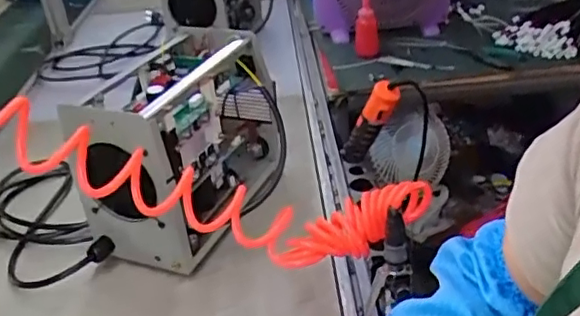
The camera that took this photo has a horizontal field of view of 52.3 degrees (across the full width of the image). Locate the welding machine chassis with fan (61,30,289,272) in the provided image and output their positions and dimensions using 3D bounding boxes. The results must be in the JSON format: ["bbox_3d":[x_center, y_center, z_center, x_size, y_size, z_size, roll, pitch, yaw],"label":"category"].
[{"bbox_3d":[-0.139,-0.023,0.844,0.155,0.242,0.313,11,35,27],"label":"welding machine chassis with fan"}]

